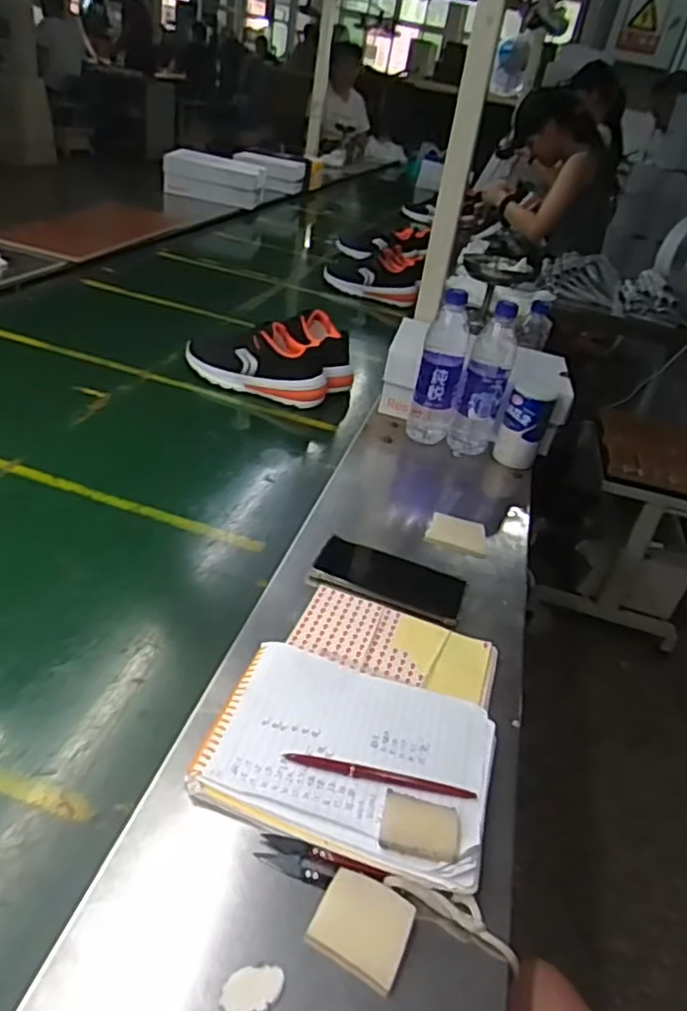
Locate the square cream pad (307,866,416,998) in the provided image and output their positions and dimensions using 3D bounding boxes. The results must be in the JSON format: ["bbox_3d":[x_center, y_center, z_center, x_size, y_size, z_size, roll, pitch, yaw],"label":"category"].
[{"bbox_3d":[0.012,0.263,0.420,0.057,0.009,0.051,22,35,15],"label":"square cream pad"}]

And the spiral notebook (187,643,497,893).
[{"bbox_3d":[0.009,0.190,0.520,0.210,0.019,0.165,18,34,9],"label":"spiral notebook"}]

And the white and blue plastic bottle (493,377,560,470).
[{"bbox_3d":[0.268,-0.115,0.991,0.067,0.128,0.056,20,34,12],"label":"white and blue plastic bottle"}]

